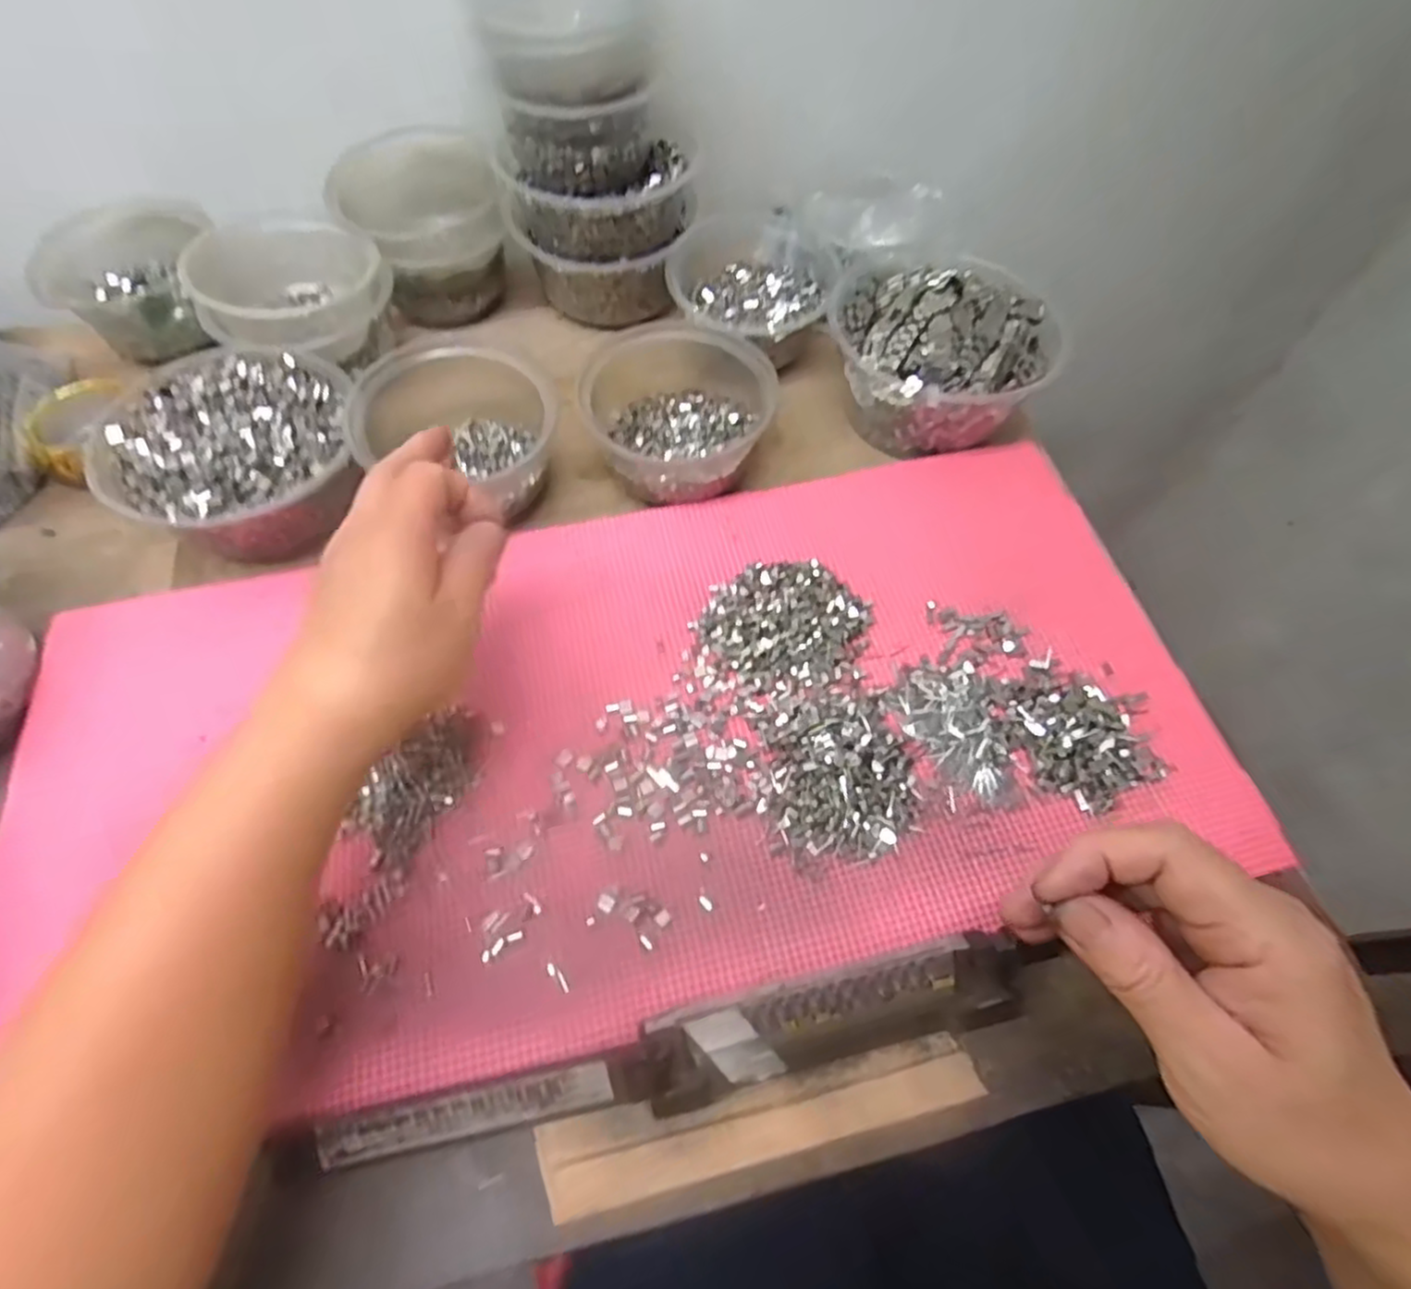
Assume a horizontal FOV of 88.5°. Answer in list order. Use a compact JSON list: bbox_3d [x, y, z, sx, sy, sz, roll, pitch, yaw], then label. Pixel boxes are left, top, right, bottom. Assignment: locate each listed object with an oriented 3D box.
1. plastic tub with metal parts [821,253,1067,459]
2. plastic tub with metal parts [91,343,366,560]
[{"bbox_3d":[0.146,-0.189,0.460,0.134,0.071,0.124,1,60,-2],"label":"plastic tub with metal parts"},{"bbox_3d":[-0.263,-0.102,0.420,0.133,0.061,0.135,1,60,-2],"label":"plastic tub with metal parts"}]

